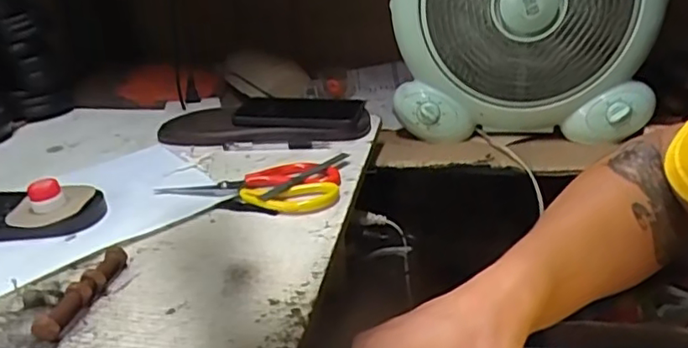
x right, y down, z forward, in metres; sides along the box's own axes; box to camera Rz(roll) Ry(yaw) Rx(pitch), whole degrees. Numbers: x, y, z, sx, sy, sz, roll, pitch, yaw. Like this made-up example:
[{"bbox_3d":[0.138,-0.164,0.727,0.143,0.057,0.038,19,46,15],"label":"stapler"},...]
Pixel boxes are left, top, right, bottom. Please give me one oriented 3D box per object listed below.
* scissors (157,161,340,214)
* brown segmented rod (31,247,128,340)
[{"bbox_3d":[-0.101,0.011,0.654,0.193,0.013,0.093,1,27,9],"label":"scissors"},{"bbox_3d":[-0.214,0.096,0.492,0.019,0.022,0.104,5,28,16],"label":"brown segmented rod"}]

